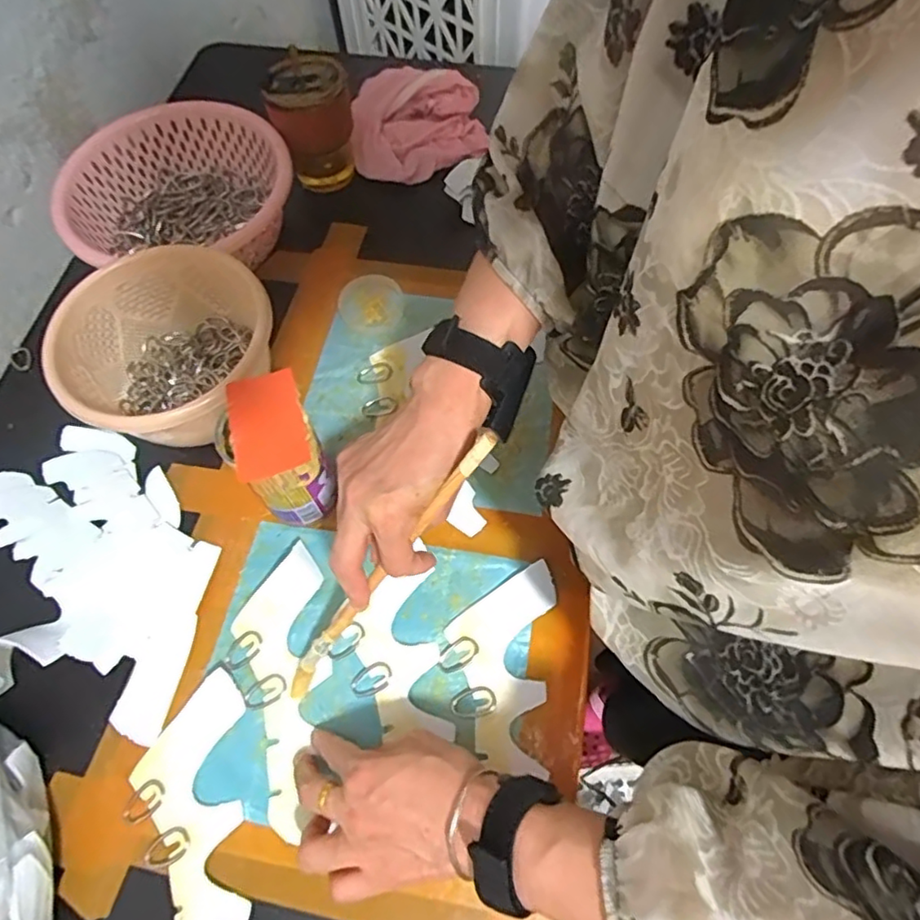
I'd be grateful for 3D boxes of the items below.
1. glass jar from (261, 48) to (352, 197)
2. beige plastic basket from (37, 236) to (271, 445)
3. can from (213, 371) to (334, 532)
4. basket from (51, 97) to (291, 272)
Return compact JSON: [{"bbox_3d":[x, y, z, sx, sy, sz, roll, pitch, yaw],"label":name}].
[{"bbox_3d":[-0.152,-0.349,0.642,0.083,0.115,0.078,-10,65,-2],"label":"glass jar"},{"bbox_3d":[-0.243,-0.085,0.523,0.163,0.105,0.168,-1,65,2],"label":"beige plastic basket"},{"bbox_3d":[-0.137,0.002,0.473,0.063,0.126,0.076,-23,66,-8],"label":"can"},{"bbox_3d":[-0.276,-0.266,0.621,0.207,0.096,0.181,1,65,3],"label":"basket"}]

